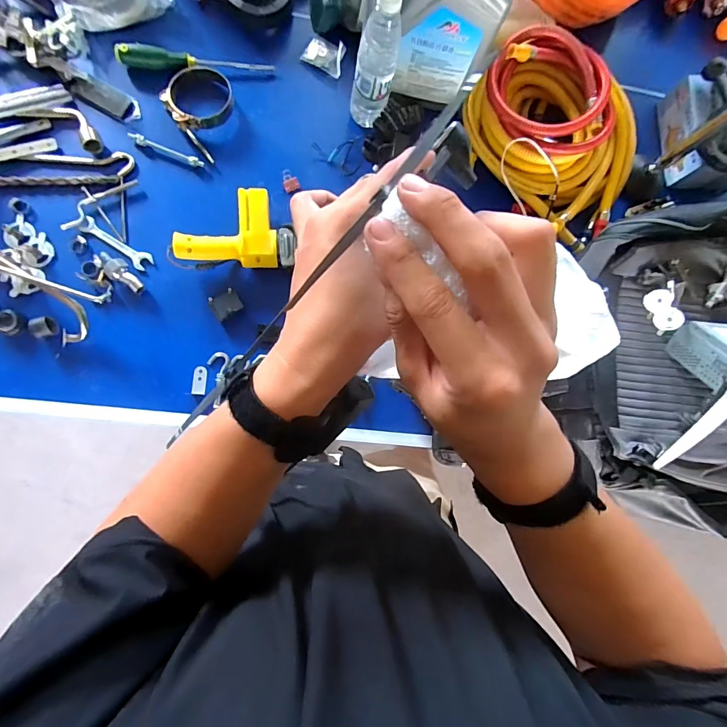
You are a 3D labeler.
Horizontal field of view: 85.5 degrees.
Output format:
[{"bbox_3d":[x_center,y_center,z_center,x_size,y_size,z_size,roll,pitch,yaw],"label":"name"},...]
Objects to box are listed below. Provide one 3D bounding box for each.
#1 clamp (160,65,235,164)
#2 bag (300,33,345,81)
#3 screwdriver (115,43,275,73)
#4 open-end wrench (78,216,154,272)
[{"bbox_3d":[-0.282,-0.424,0.657,0.101,0.031,0.137,16,83,-6],"label":"clamp"},{"bbox_3d":[-0.068,-0.557,0.707,0.074,0.016,0.054,27,82,-5],"label":"bag"},{"bbox_3d":[-0.286,-0.513,0.671,0.254,0.026,0.038,2,85,-8],"label":"screwdriver"},{"bbox_3d":[-0.398,-0.193,0.635,0.122,0.011,0.029,34,82,-4],"label":"open-end wrench"}]

